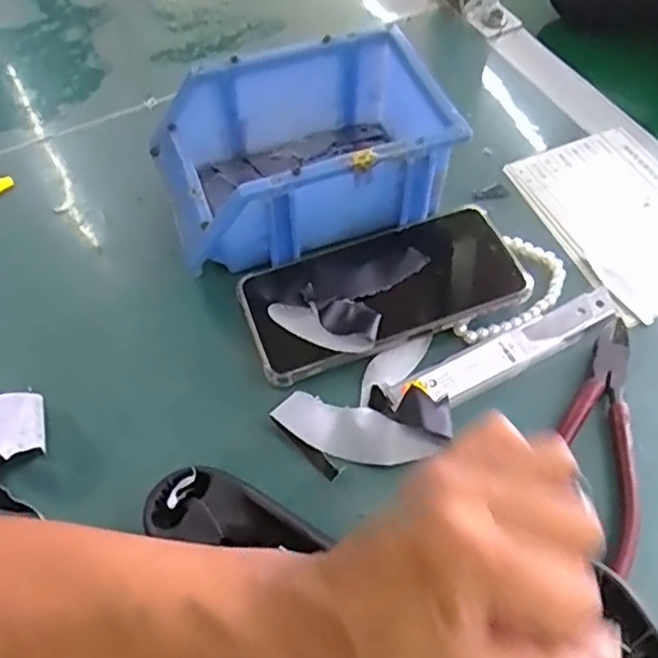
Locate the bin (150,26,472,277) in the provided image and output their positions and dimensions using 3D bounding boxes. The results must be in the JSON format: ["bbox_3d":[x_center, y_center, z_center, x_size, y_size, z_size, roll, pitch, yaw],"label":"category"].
[{"bbox_3d":[-0.019,-0.113,0.419,0.170,0.080,0.119,-16,59,-10],"label":"bin"}]

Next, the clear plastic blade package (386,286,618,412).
[{"bbox_3d":[0.106,0.014,0.377,0.154,0.010,0.024,-23,62,-17],"label":"clear plastic blade package"}]

